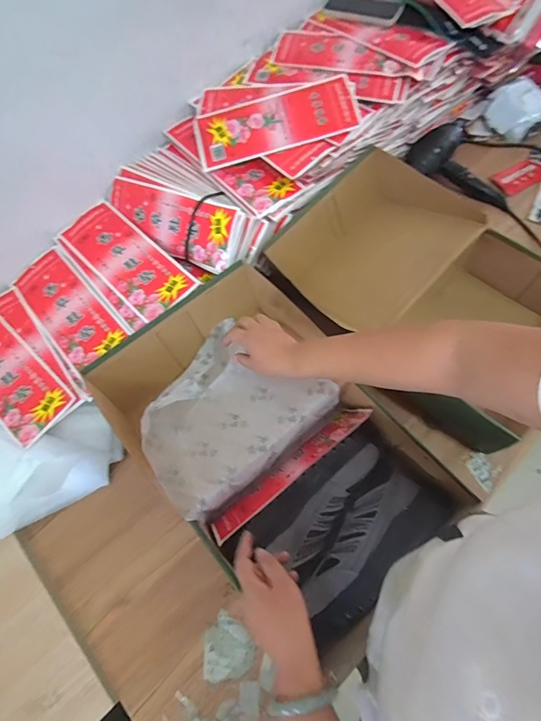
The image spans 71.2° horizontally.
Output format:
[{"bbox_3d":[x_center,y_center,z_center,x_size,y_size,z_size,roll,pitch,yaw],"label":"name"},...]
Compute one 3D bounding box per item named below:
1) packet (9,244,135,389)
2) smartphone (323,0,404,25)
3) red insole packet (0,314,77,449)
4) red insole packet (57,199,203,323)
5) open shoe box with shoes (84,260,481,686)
[{"bbox_3d":[-0.379,-0.092,0.706,0.126,0.017,0.306,-45,71,-4],"label":"packet"},{"bbox_3d":[0.193,-0.735,0.784,0.159,0.010,0.080,18,70,10],"label":"smartphone"},{"bbox_3d":[-0.484,0.018,0.686,0.292,0.012,0.119,38,74,16],"label":"red insole packet"},{"bbox_3d":[-0.275,-0.194,0.721,0.294,0.016,0.121,40,75,16],"label":"red insole packet"},{"bbox_3d":[-0.001,0.118,0.607,0.333,0.105,0.520,-40,72,-13],"label":"open shoe box with shoes"}]

